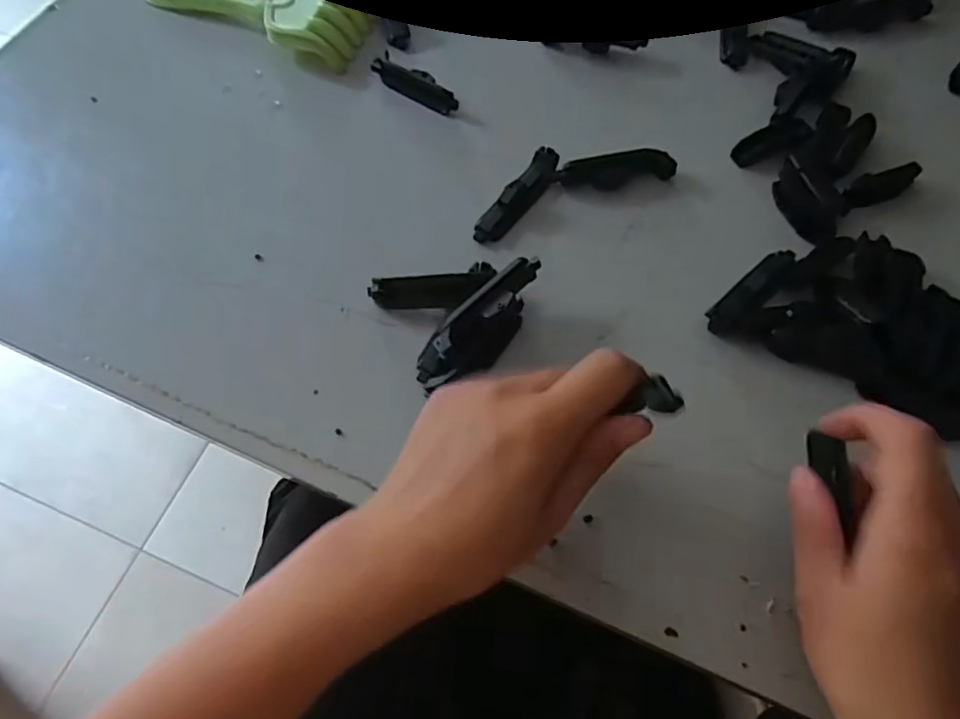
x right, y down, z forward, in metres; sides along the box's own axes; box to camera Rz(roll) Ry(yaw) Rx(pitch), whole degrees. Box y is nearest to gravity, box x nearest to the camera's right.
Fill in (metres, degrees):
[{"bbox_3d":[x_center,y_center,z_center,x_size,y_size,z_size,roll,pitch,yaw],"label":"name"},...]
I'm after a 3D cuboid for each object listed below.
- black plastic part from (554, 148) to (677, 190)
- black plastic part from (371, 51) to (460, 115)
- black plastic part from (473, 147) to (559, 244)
[{"bbox_3d":[0.085,-0.117,0.376,0.073,0.021,0.013,-8,63,-2],"label":"black plastic part"},{"bbox_3d":[-0.044,-0.189,0.419,0.069,0.016,0.017,31,68,16],"label":"black plastic part"},{"bbox_3d":[0.023,-0.100,0.376,0.016,0.015,0.074,33,69,17],"label":"black plastic part"}]

